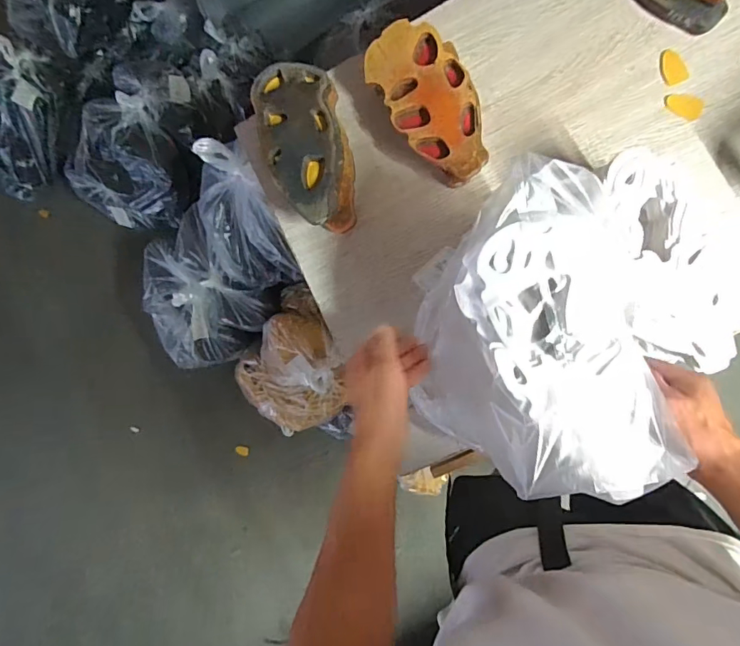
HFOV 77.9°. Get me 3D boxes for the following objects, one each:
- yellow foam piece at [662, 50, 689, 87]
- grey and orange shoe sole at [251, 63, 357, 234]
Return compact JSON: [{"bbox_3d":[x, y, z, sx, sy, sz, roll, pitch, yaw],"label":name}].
[{"bbox_3d":[0.400,-0.338,0.601,0.029,0.006,0.045,-16,88,10],"label":"yellow foam piece"},{"bbox_3d":[-0.088,-0.238,0.638,0.111,0.062,0.218,-9,89,10],"label":"grey and orange shoe sole"}]

